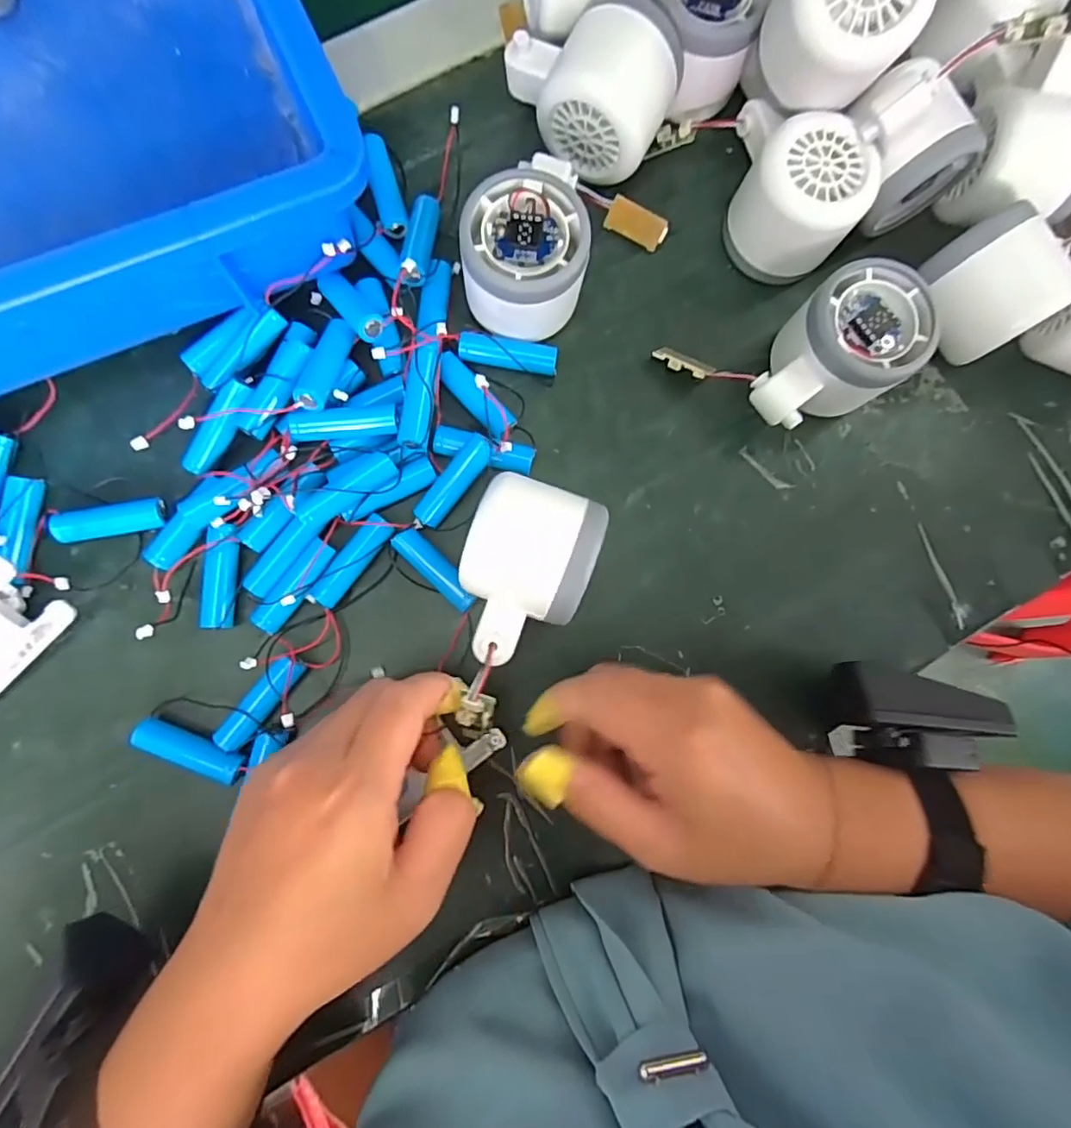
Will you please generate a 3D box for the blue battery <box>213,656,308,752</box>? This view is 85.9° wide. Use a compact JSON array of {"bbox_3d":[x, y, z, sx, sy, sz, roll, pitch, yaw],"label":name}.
[{"bbox_3d":[-0.129,0.066,0.270,0.014,0.014,0.049,39,84,0],"label":"blue battery"}]

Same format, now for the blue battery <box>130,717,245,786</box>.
[{"bbox_3d":[-0.160,0.087,0.268,0.050,0.015,0.013,23,84,-2],"label":"blue battery"}]

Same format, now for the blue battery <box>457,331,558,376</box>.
[{"bbox_3d":[-0.014,-0.108,0.299,0.050,0.013,0.016,8,85,-4],"label":"blue battery"}]

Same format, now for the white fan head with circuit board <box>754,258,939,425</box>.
[{"bbox_3d":[0.144,-0.102,0.286,0.080,0.052,0.056,-36,89,-6],"label":"white fan head with circuit board"}]

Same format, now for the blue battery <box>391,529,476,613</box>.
[{"bbox_3d":[-0.049,0.003,0.285,0.013,0.013,0.050,-45,90,-6],"label":"blue battery"}]

